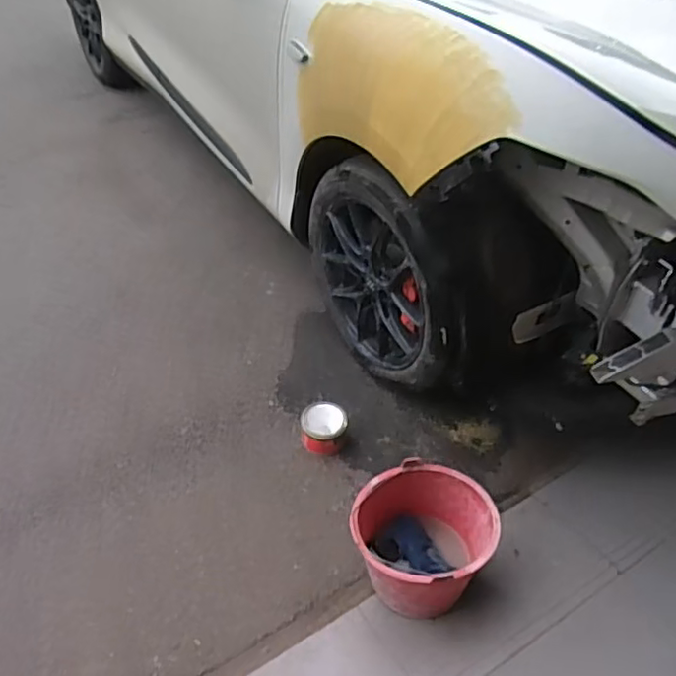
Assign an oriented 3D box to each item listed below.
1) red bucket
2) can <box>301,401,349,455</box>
[{"bbox_3d":[0.187,0.459,1.415,0.291,0.212,0.277,2,45,-2],"label":"red bucket"},{"bbox_3d":[-0.043,0.254,1.817,0.143,0.096,0.139,-2,46,0],"label":"can"}]

